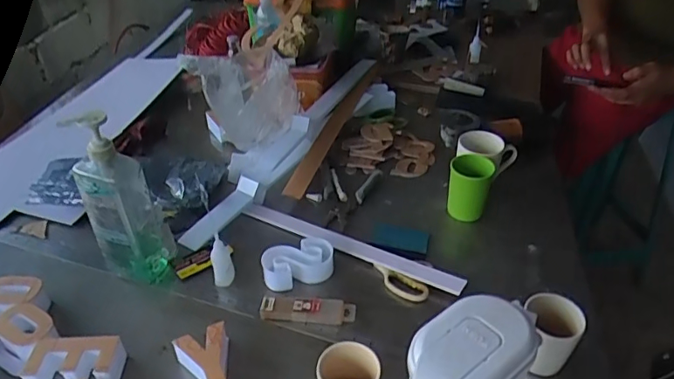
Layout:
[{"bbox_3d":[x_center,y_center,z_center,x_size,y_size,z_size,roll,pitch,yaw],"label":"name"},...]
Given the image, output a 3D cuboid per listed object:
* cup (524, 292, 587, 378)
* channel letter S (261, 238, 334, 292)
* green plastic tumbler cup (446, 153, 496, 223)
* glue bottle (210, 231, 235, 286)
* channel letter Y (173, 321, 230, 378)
[{"bbox_3d":[0.278,0.195,0.682,0.065,0.105,0.069,0,39,0],"label":"cup"},{"bbox_3d":[-0.061,0.114,0.824,0.115,0.047,0.069,-11,39,-14],"label":"channel letter S"},{"bbox_3d":[0.238,-0.002,0.933,0.074,0.099,0.077,-1,37,0],"label":"green plastic tumbler cup"},{"bbox_3d":[-0.180,0.107,0.806,0.033,0.091,0.026,-15,40,-18],"label":"glue bottle"},{"bbox_3d":[-0.158,0.236,0.670,0.070,0.050,0.113,-20,41,-23],"label":"channel letter Y"}]

